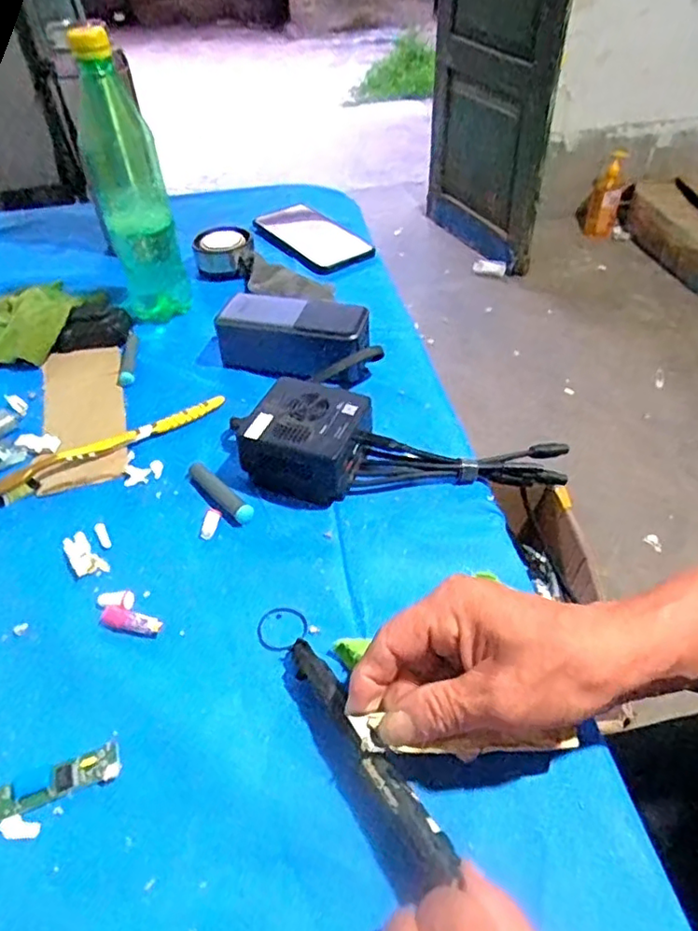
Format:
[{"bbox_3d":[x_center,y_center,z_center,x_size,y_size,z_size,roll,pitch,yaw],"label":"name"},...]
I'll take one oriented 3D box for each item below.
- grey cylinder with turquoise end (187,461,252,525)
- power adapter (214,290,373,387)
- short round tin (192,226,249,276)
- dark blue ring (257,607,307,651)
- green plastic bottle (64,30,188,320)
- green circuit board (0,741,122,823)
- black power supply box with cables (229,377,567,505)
[{"bbox_3d":[-0.093,0.019,0.432,0.013,0.010,0.069,-33,52,-27],"label":"grey cylinder with turquoise end"},{"bbox_3d":[-0.044,-0.117,0.544,0.143,0.050,0.064,11,46,14],"label":"power adapter"},{"bbox_3d":[-0.143,-0.240,0.676,0.058,0.043,0.063,-6,45,-3],"label":"short round tin"},{"bbox_3d":[-0.041,0.099,0.361,0.029,0.004,0.030,-1,45,1],"label":"dark blue ring"},{"bbox_3d":[-0.209,-0.264,0.567,0.063,0.246,0.075,-11,45,-9],"label":"green plastic bottle"},{"bbox_3d":[-0.163,0.164,0.294,0.095,0.004,0.018,-17,47,-14],"label":"green circuit board"},{"bbox_3d":[0.042,-0.010,0.453,0.251,0.063,0.082,8,44,-6],"label":"black power supply box with cables"}]

